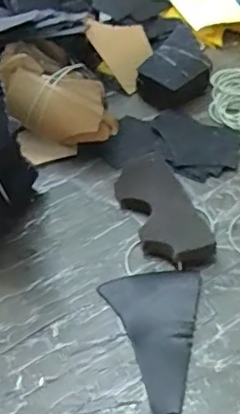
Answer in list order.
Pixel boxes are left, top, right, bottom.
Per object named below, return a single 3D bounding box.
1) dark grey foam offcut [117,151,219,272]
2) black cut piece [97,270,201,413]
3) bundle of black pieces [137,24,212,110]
[{"bbox_3d":[0.037,0.003,0.528,0.058,0.022,0.135,-18,51,-8],"label":"dark grey foam offcut"},{"bbox_3d":[0.041,0.098,0.457,0.078,0.010,0.122,-21,51,-10],"label":"black cut piece"},{"bbox_3d":[0.065,-0.157,0.638,0.069,0.038,0.093,32,61,29],"label":"bundle of black pieces"}]

